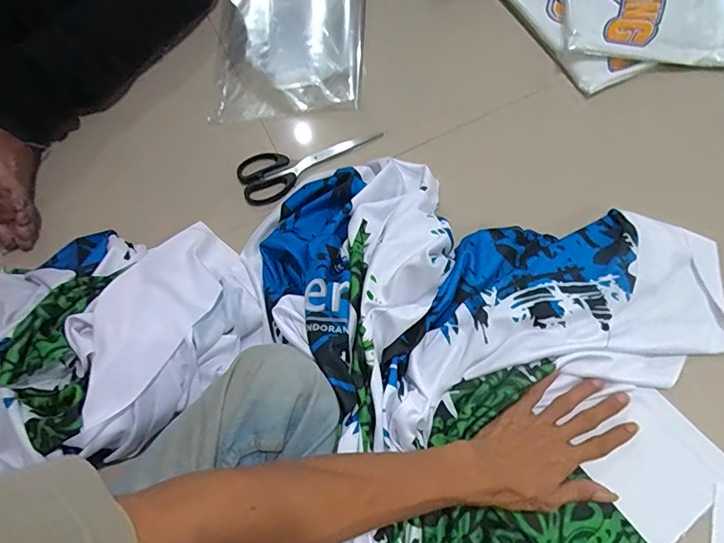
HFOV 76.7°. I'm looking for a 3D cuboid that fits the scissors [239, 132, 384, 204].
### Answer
[{"bbox_3d":[-0.075,-0.155,0.624,0.195,0.021,0.073,-27,63,-10],"label":"scissors"}]

